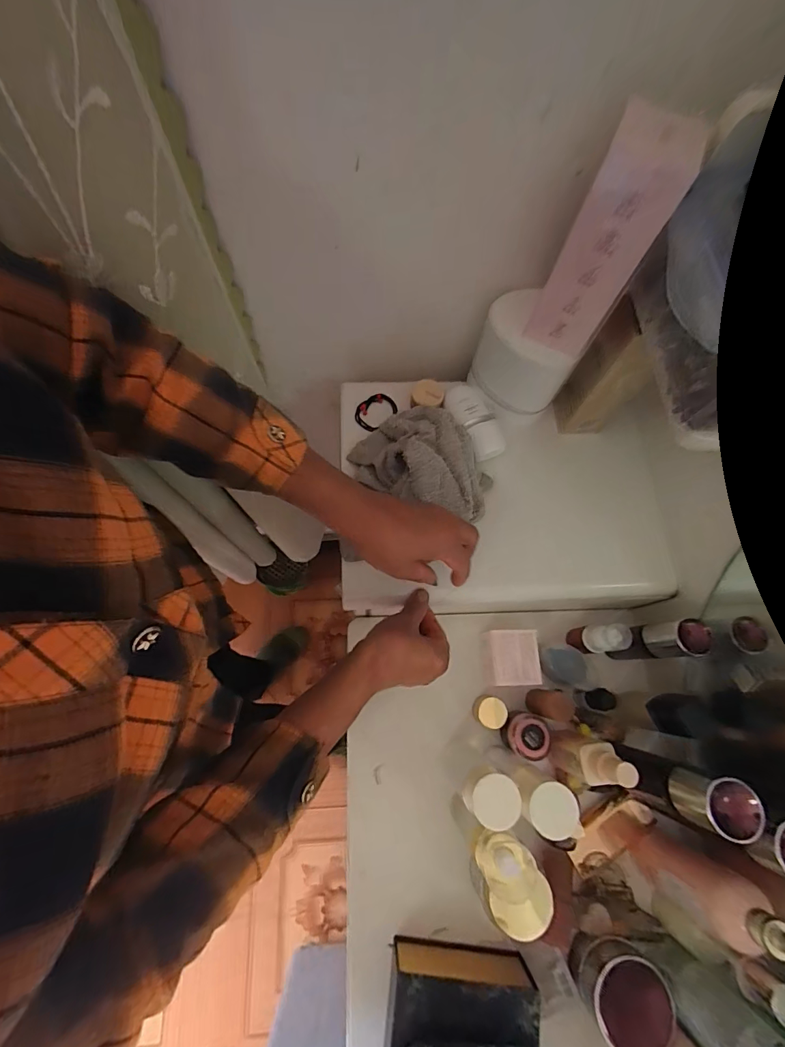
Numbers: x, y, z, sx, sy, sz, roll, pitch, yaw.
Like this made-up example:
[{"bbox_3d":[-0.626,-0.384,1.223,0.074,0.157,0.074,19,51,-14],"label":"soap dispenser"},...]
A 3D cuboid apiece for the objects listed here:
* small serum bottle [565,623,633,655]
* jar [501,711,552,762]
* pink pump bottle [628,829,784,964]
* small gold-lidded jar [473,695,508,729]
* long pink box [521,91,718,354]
[{"bbox_3d":[0.243,0.138,0.490,0.033,0.085,0.031,-3,70,-4],"label":"small serum bottle"},{"bbox_3d":[0.151,0.242,0.470,0.046,0.034,0.046,1,70,-2],"label":"jar"},{"bbox_3d":[0.291,0.341,0.378,0.049,0.163,0.057,30,72,8],"label":"pink pump bottle"},{"bbox_3d":[0.116,0.223,0.488,0.035,0.021,0.033,12,70,2],"label":"small gold-lidded jar"},{"bbox_3d":[0.175,-0.225,0.350,0.058,0.184,0.032,9,70,1],"label":"long pink box"}]

